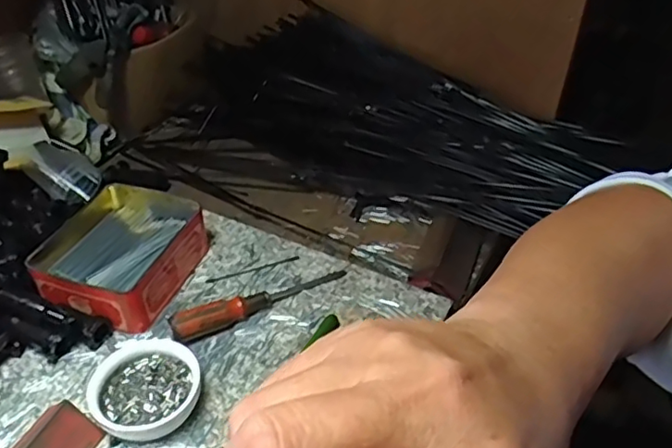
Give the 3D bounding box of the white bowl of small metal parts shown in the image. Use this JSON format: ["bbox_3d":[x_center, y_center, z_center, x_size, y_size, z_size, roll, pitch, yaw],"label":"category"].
[{"bbox_3d":[-0.131,0.117,0.417,0.072,0.025,0.071,0,40,0],"label":"white bowl of small metal parts"}]

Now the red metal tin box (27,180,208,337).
[{"bbox_3d":[-0.182,0.028,0.514,0.110,0.050,0.128,12,42,14],"label":"red metal tin box"}]

